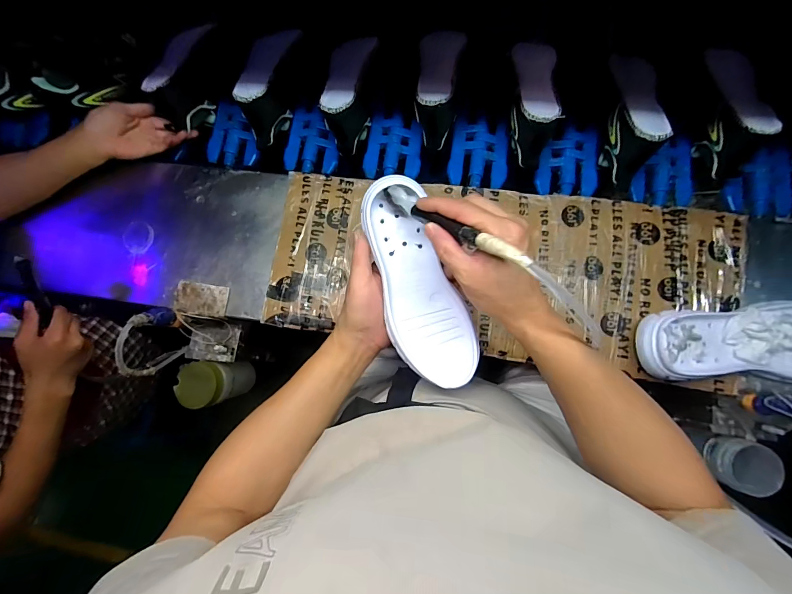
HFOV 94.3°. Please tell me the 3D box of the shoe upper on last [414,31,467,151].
[{"bbox_3d":[0.069,-0.331,0.574,0.069,0.089,0.192,3,83,6],"label":"shoe upper on last"}]

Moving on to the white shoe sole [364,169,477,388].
[{"bbox_3d":[0.022,-0.015,0.389,0.082,0.048,0.222,-21,91,3],"label":"white shoe sole"}]

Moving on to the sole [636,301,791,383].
[{"bbox_3d":[0.458,0.057,0.466,0.278,0.054,0.096,0,83,6],"label":"sole"}]

